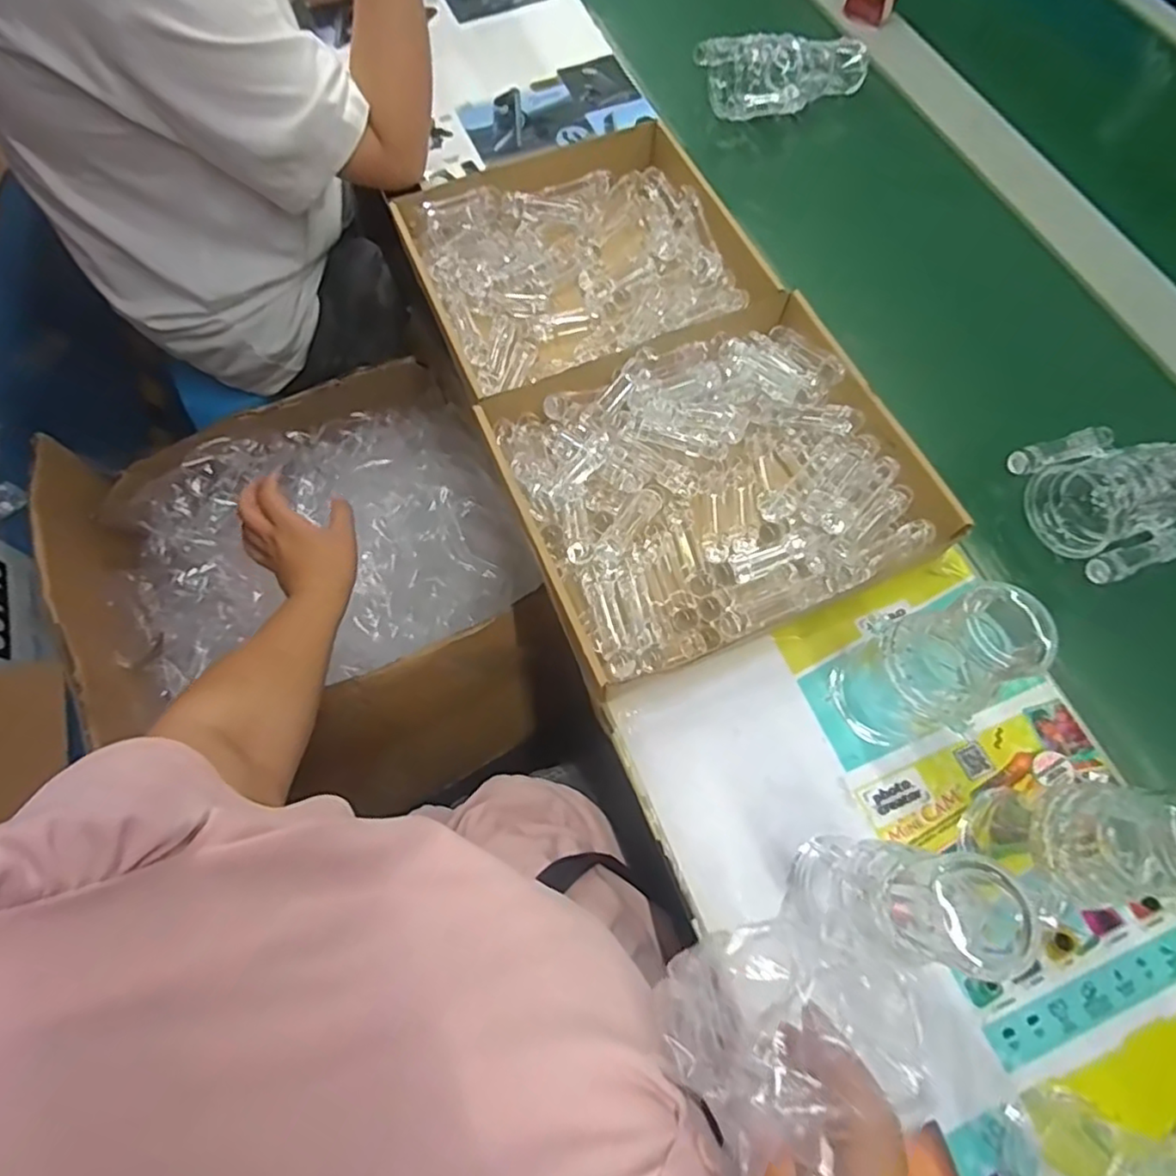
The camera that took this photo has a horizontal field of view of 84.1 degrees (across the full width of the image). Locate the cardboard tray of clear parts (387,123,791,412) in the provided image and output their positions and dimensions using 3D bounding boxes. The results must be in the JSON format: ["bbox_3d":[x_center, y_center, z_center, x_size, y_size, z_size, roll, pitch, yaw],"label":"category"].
[{"bbox_3d":[-0.005,-0.322,0.647,0.317,0.046,0.287,-21,69,-8],"label":"cardboard tray of clear parts"}]

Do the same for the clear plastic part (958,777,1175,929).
[{"bbox_3d":[0.296,0.153,0.395,0.070,0.177,0.058,-33,71,-12],"label":"clear plastic part"}]

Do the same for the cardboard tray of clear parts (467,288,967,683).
[{"bbox_3d":[0.103,-0.088,0.558,0.322,0.060,0.274,-22,69,-8],"label":"cardboard tray of clear parts"}]

